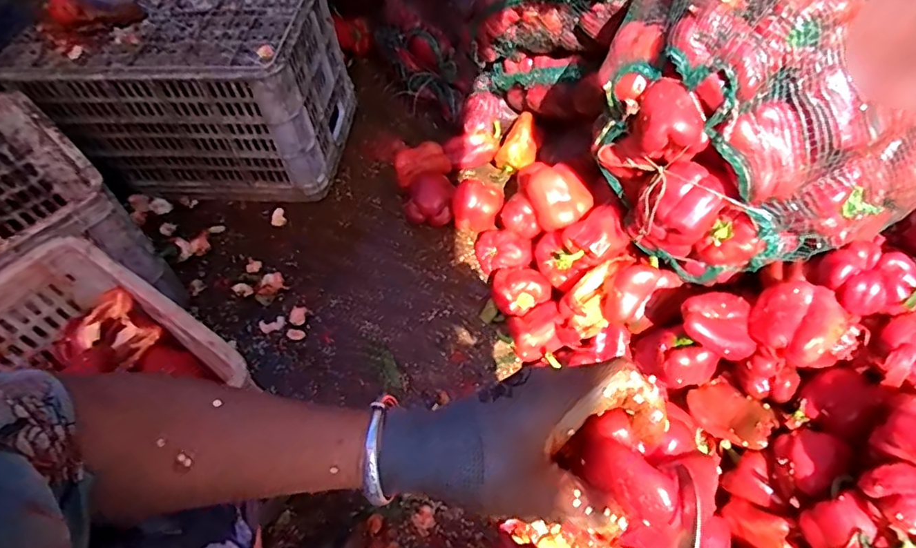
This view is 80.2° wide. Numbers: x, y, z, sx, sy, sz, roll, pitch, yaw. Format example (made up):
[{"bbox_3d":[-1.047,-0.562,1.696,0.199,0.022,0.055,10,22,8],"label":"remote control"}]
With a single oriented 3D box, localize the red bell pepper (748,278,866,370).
[{"bbox_3d":[0.396,0.062,0.631,0.086,0.062,0.106,-30,58,-17],"label":"red bell pepper"}]

